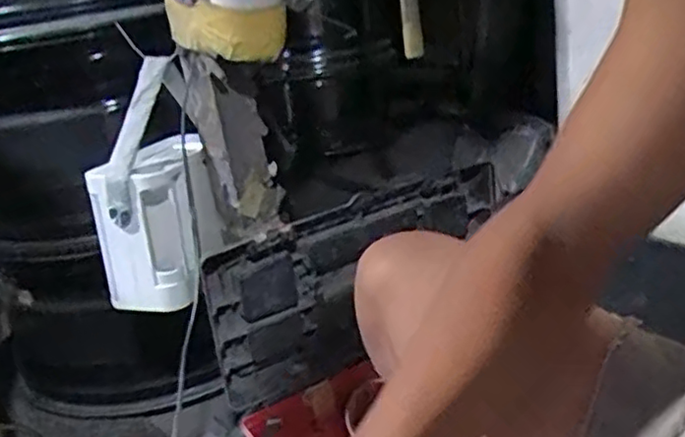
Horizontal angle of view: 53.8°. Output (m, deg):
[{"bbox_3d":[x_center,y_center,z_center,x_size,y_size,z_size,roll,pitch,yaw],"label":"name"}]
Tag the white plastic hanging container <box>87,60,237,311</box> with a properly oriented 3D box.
[{"bbox_3d":[-0.215,-0.035,0.761,0.130,0.237,0.129,-11,22,-9],"label":"white plastic hanging container"}]

